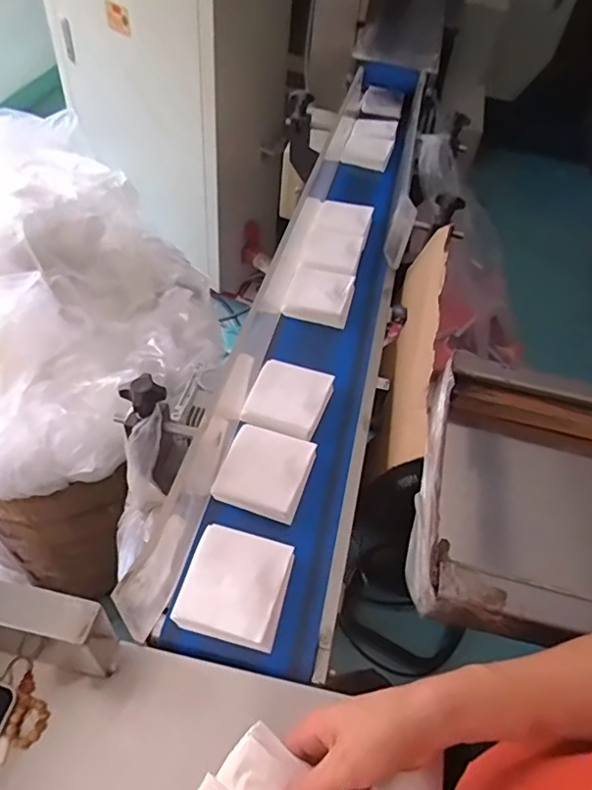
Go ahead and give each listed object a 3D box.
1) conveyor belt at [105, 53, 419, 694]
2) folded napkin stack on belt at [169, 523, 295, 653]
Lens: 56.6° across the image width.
[{"bbox_3d":[0.072,-0.252,0.865,0.204,0.127,1.259,14,50,4],"label":"conveyor belt"},{"bbox_3d":[-0.057,0.180,0.528,0.095,0.031,0.098,16,50,6],"label":"folded napkin stack on belt"}]

